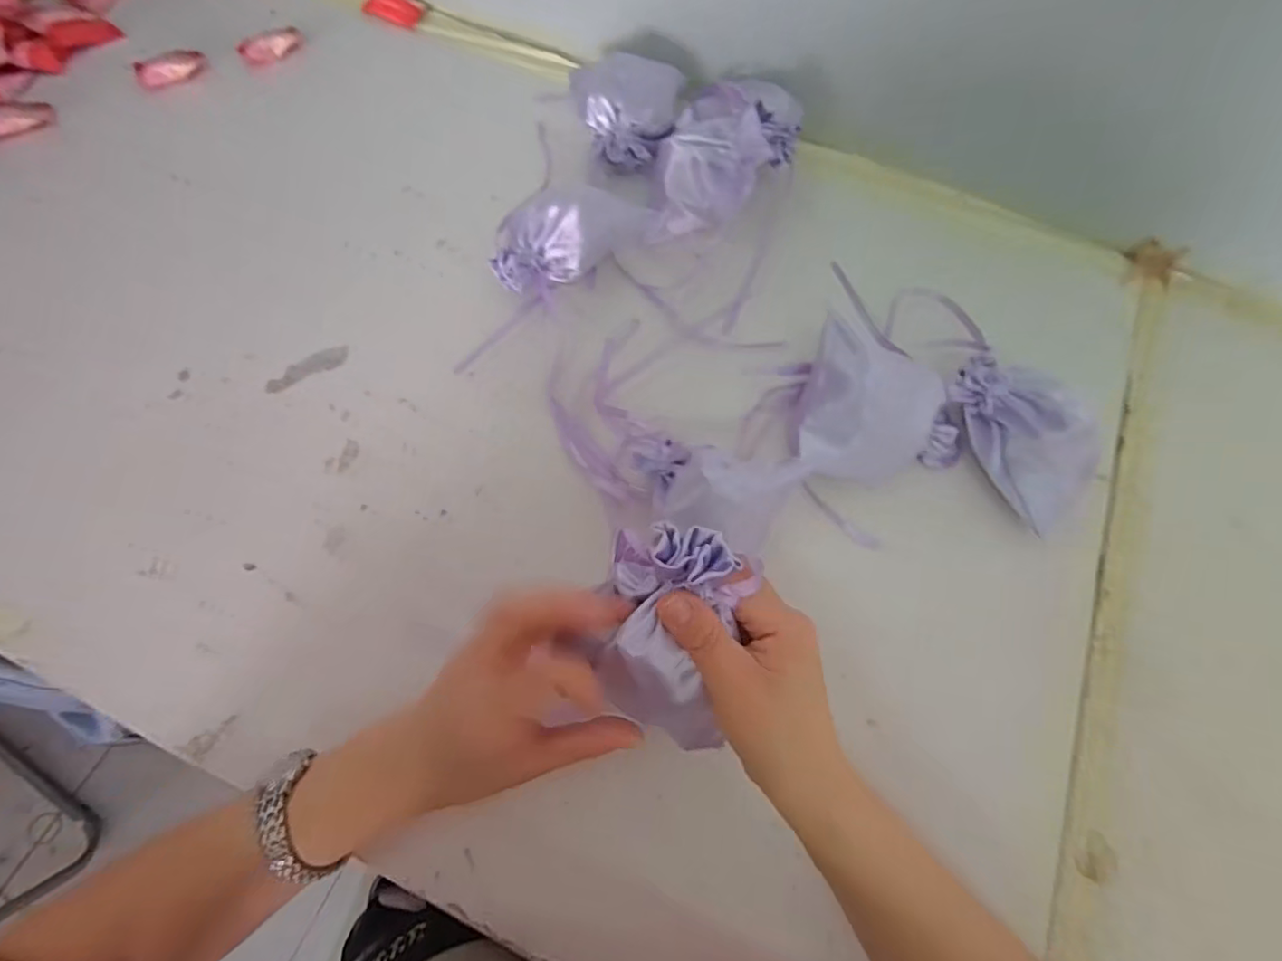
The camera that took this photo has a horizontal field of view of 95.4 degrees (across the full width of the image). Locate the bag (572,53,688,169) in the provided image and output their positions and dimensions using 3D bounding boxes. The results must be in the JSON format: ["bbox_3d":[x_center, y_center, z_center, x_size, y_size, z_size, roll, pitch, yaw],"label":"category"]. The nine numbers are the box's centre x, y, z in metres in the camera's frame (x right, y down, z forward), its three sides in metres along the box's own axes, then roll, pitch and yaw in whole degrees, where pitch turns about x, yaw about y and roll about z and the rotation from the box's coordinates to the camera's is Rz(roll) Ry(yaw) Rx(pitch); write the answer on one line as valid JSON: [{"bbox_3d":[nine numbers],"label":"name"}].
[{"bbox_3d":[-0.016,-0.341,0.545,0.105,0.060,0.104,3,68,-1],"label":"bag"}]

